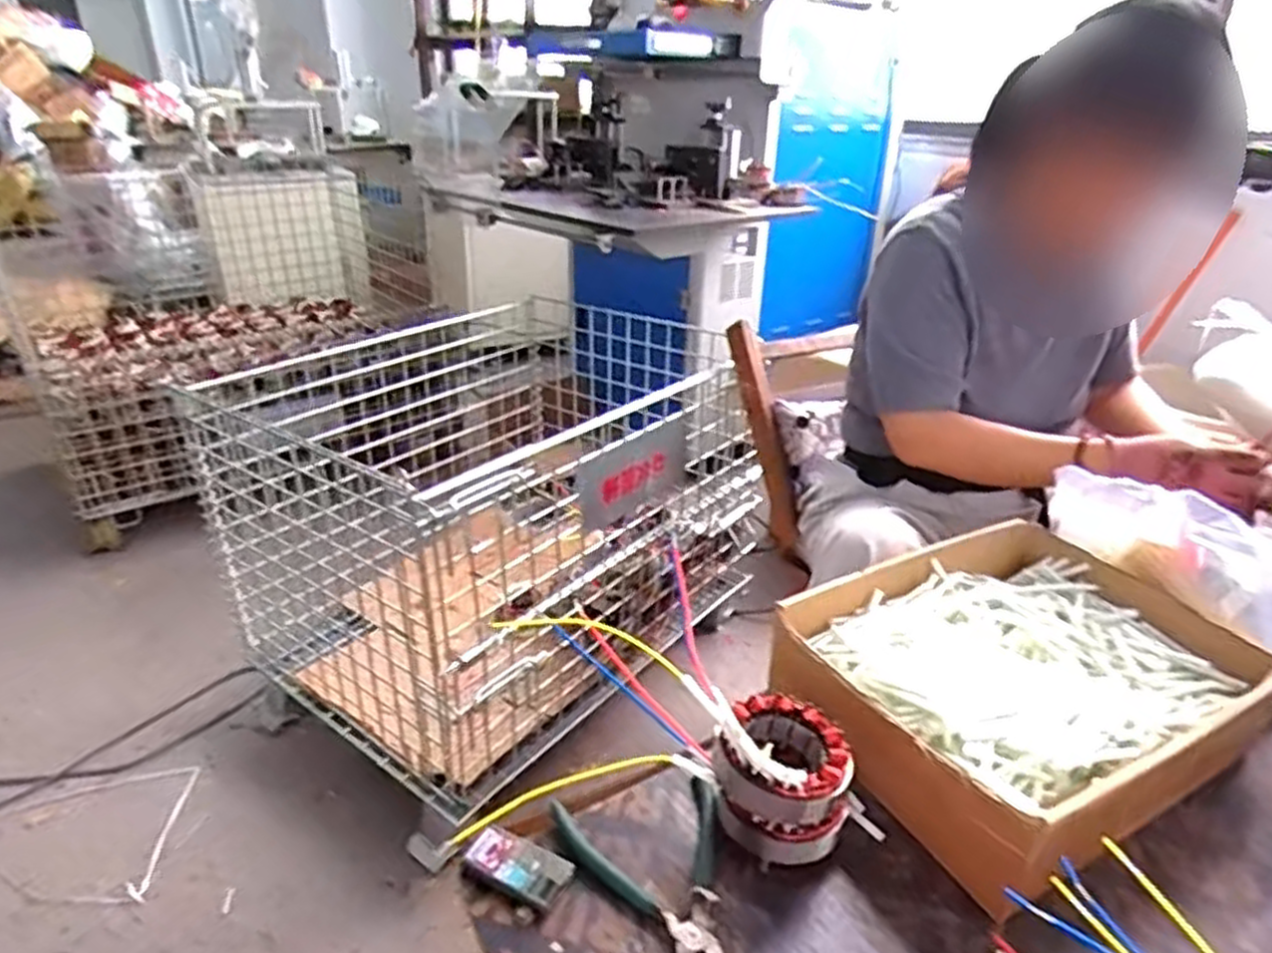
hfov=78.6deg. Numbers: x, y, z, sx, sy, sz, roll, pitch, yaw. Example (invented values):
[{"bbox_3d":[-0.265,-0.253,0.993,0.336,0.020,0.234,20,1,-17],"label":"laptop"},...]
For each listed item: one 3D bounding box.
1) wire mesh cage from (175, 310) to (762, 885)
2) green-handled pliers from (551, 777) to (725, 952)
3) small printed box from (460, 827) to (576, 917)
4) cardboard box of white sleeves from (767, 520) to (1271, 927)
[{"bbox_3d":[-0.234,0.037,1.445,0.696,0.512,0.857,24,35,38],"label":"wire mesh cage"},{"bbox_3d":[0.010,0.260,0.505,0.106,0.014,0.140,-5,28,-11],"label":"green-handled pliers"},{"bbox_3d":[-0.077,0.253,0.502,0.067,0.016,0.036,12,29,20],"label":"small printed box"},{"bbox_3d":[0.297,0.165,0.617,0.357,0.093,0.249,-16,31,-29],"label":"cardboard box of white sleeves"}]

